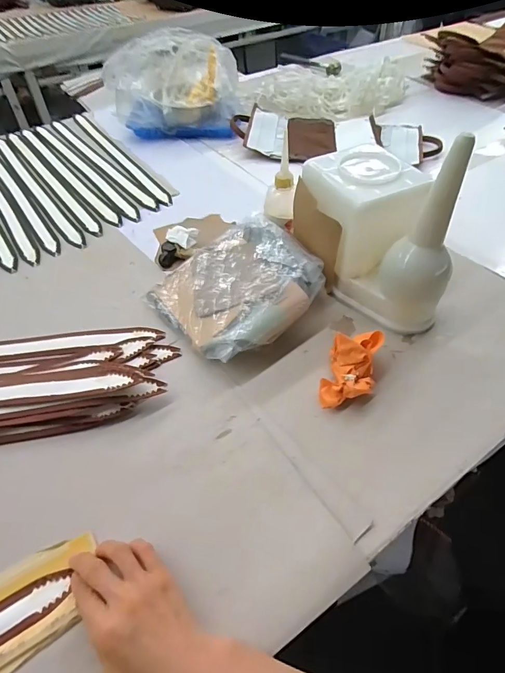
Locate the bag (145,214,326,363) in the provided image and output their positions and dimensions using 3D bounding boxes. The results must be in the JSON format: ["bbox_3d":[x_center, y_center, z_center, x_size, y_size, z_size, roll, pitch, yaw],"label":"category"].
[{"bbox_3d":[-0.016,-0.078,0.587,0.227,0.064,0.219,-30,52,-24],"label":"bag"}]

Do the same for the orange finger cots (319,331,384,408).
[{"bbox_3d":[0.120,0.031,0.482,0.058,0.054,0.100,13,49,15],"label":"orange finger cots"}]

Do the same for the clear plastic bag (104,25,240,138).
[{"bbox_3d":[-0.199,-0.606,0.976,0.329,0.176,0.218,-5,46,-2],"label":"clear plastic bag"}]

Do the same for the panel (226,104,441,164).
[{"bbox_3d":[0.198,-0.496,0.992,0.483,0.031,0.265,3,47,1],"label":"panel"}]

